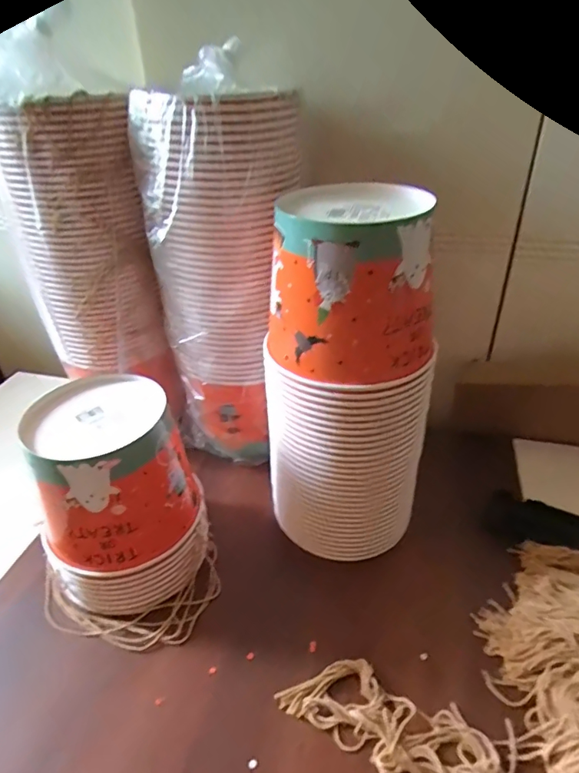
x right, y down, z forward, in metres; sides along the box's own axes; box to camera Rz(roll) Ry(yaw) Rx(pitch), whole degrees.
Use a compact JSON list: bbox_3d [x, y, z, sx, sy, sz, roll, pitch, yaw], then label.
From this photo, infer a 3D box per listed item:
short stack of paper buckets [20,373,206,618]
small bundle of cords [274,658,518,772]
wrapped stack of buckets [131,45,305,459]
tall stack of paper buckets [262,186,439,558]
[{"bbox_3d":[-0.173,0.111,0.491,0.146,0.191,0.142,-16,36,-18],"label":"short stack of paper buckets"},{"bbox_3d":[0.084,0.274,0.396,0.181,0.020,0.072,12,37,21],"label":"small bundle of cords"},{"bbox_3d":[-0.075,-0.117,0.587,0.149,0.429,0.142,23,42,33],"label":"wrapped stack of buckets"},{"bbox_3d":[0.055,0.006,0.483,0.153,0.356,0.134,9,36,18],"label":"tall stack of paper buckets"}]

